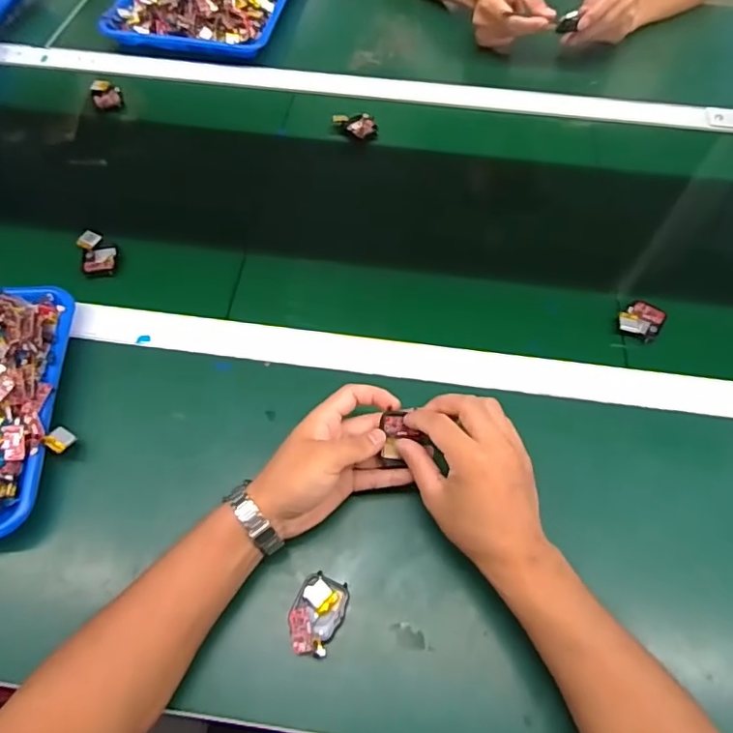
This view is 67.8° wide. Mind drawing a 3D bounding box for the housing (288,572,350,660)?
[{"bbox_3d":[-0.039,0.193,0.426,0.040,0.018,0.058,19,62,11],"label":"housing"}]

